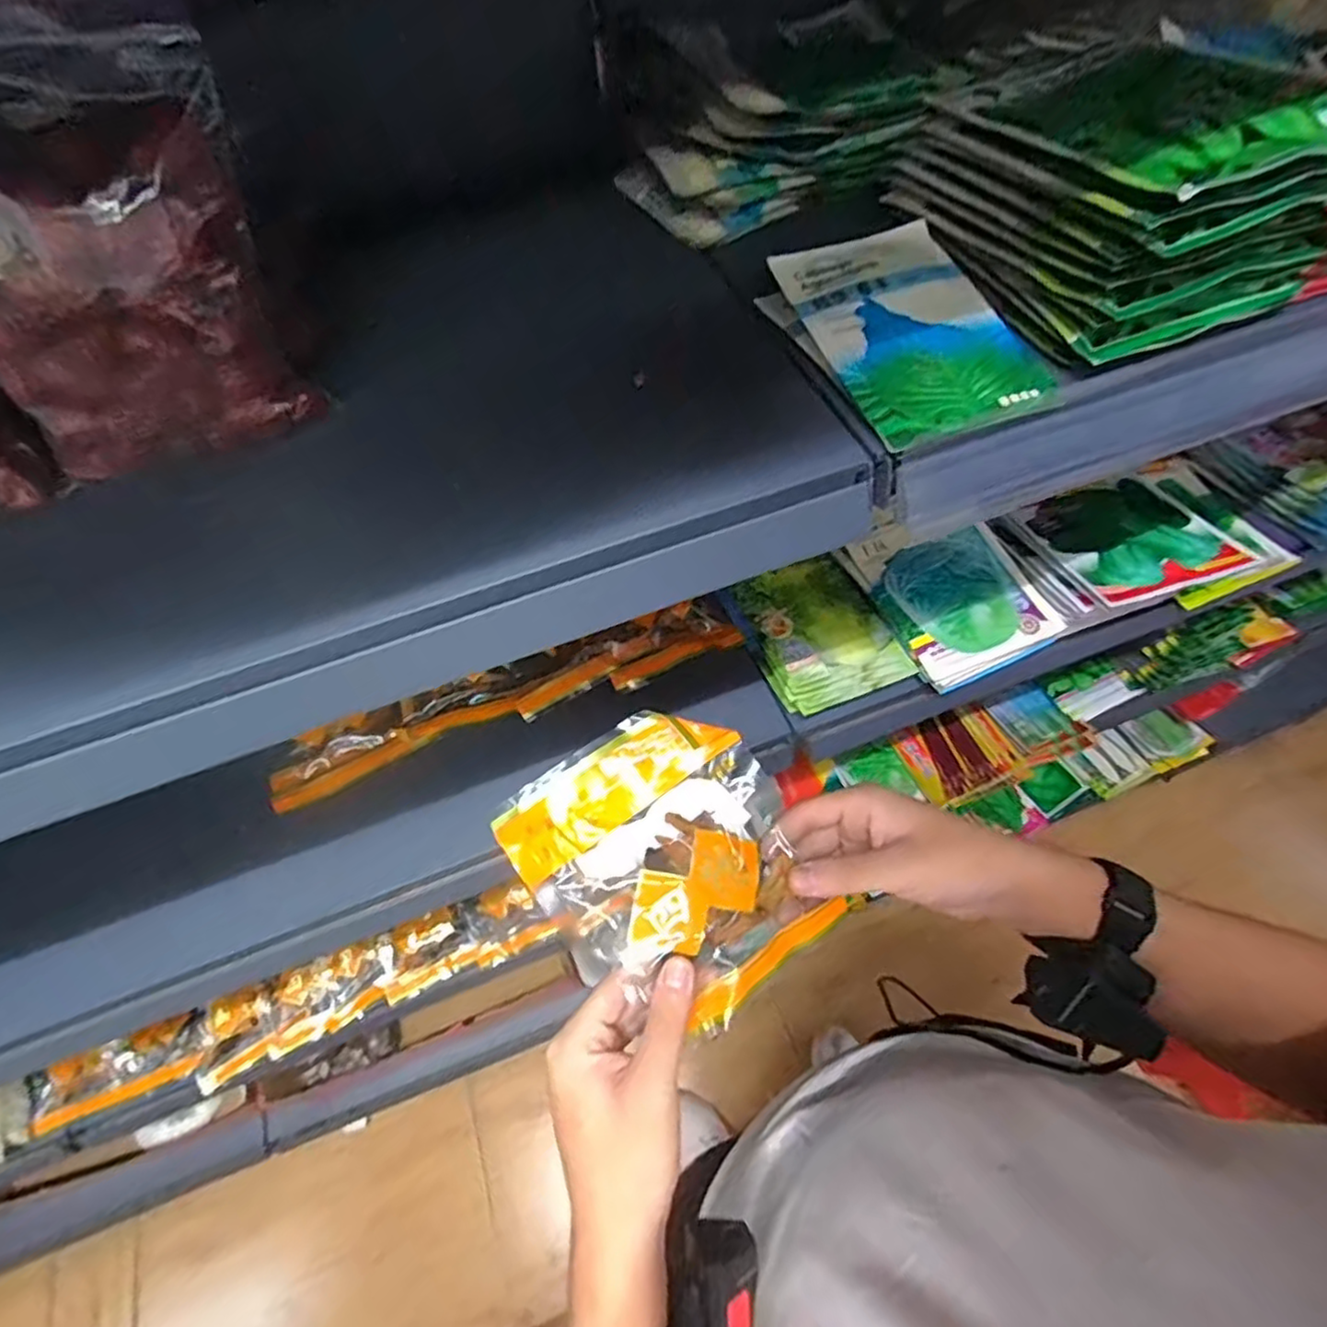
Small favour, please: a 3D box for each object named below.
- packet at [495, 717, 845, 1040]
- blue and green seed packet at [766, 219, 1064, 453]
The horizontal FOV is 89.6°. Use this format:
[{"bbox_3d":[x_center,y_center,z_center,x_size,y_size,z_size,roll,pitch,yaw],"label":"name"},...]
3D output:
[{"bbox_3d":[0.008,0.104,0.344,0.131,0.018,0.151,-33,87,-17],"label":"packet"},{"bbox_3d":[0.129,-0.175,0.346,0.099,0.007,0.146,-17,66,-9],"label":"blue and green seed packet"}]

